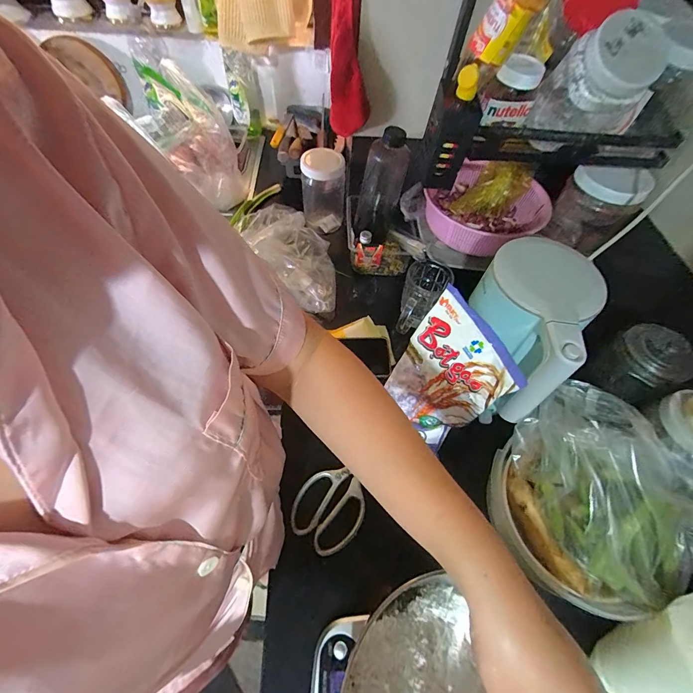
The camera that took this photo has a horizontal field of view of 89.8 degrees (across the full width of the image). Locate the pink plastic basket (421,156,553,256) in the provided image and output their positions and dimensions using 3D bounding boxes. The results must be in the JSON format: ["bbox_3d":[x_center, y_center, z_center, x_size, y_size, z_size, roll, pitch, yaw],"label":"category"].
[{"bbox_3d":[0.250,-0.250,0.633,0.206,0.091,0.175,29,60,14],"label":"pink plastic basket"}]

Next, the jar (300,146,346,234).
[{"bbox_3d":[-0.052,-0.337,0.765,0.088,0.145,0.085,-2,57,-5],"label":"jar"}]

